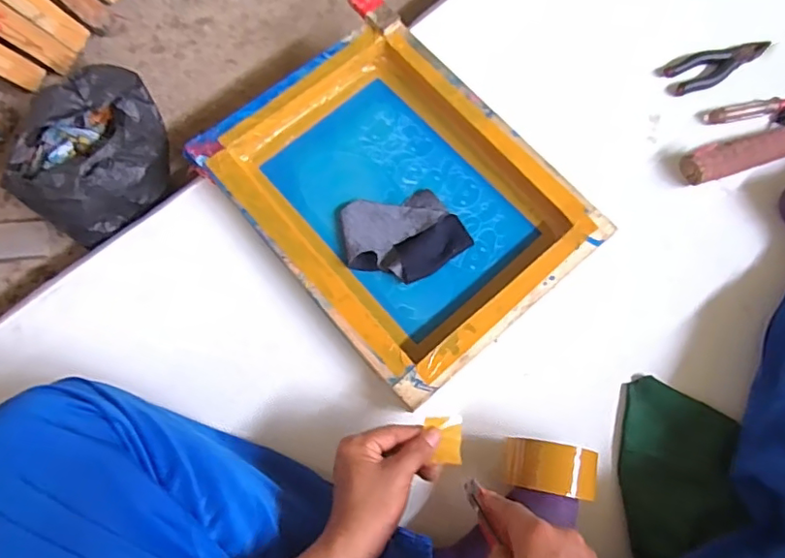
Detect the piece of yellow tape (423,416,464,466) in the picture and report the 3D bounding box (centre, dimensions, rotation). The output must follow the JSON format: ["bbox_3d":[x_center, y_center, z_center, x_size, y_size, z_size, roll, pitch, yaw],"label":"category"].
[{"bbox_3d":[0.049,0.154,0.532,0.034,0.013,0.043,1,75,2],"label":"piece of yellow tape"}]

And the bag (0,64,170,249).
[{"bbox_3d":[-0.355,-0.144,0.691,0.188,0.161,0.118,-39,77,-9],"label":"bag"}]

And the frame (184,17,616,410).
[{"bbox_3d":[0.004,-0.103,0.680,0.316,0.048,0.413,-40,77,-9],"label":"frame"}]

